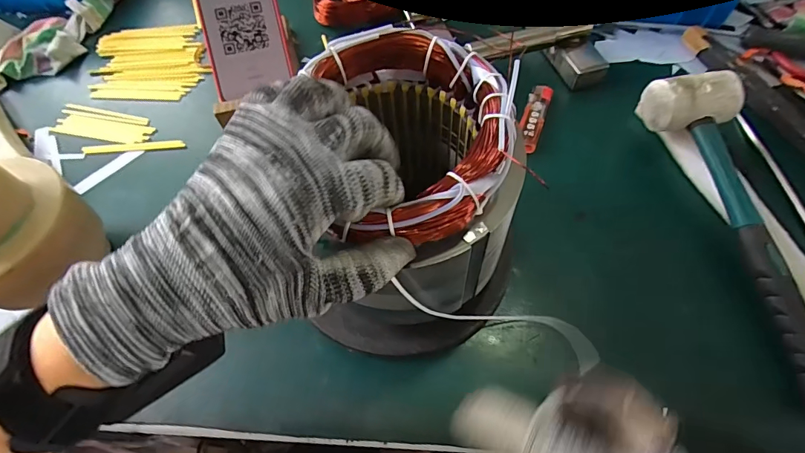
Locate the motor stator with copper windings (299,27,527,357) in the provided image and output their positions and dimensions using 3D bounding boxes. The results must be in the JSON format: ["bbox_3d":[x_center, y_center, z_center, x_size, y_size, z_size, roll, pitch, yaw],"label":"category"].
[{"bbox_3d":[0.004,-0.007,0.295,0.141,0.176,0.153,-2,60,3],"label":"motor stator with copper windings"}]

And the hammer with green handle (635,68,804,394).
[{"bbox_3d":[0.281,-0.006,0.340,0.065,0.066,0.273,-11,60,-2],"label":"hammer with green handle"}]

